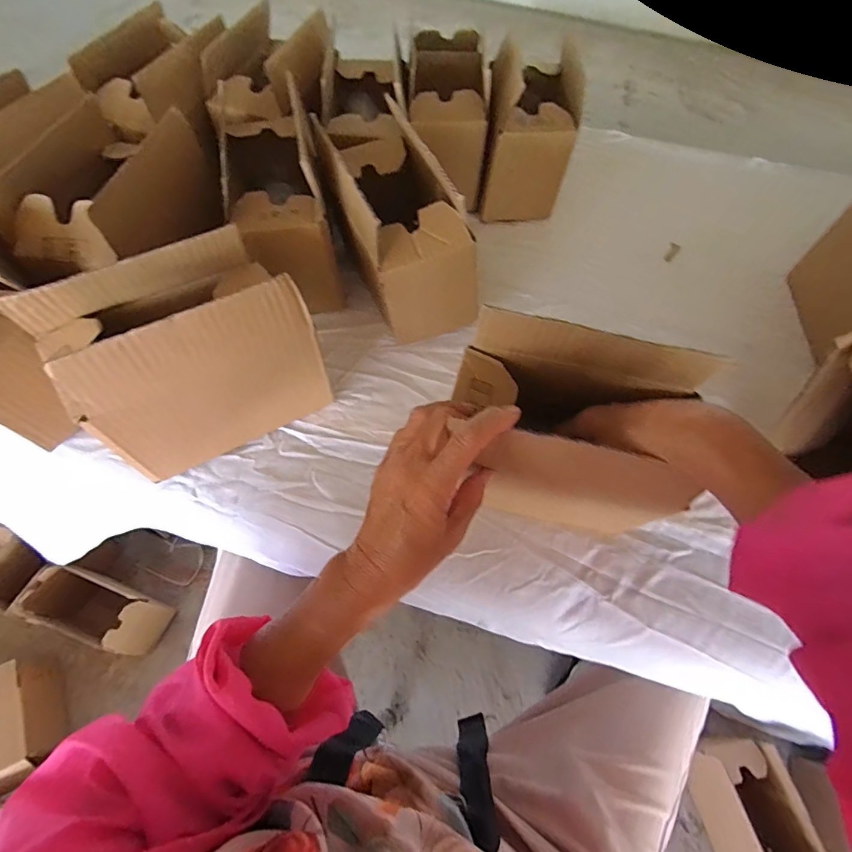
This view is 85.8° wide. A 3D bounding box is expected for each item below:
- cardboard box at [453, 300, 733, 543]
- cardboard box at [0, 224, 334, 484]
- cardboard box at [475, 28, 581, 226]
[{"bbox_3d":[0.103,0.009,0.359,0.167,0.162,0.085,16,60,6],"label":"cardboard box"},{"bbox_3d":[-0.191,-0.056,0.378,0.183,0.152,0.094,-25,65,-17],"label":"cardboard box"},{"bbox_3d":[0.130,-0.374,0.579,0.099,0.142,0.170,8,60,1],"label":"cardboard box"}]

